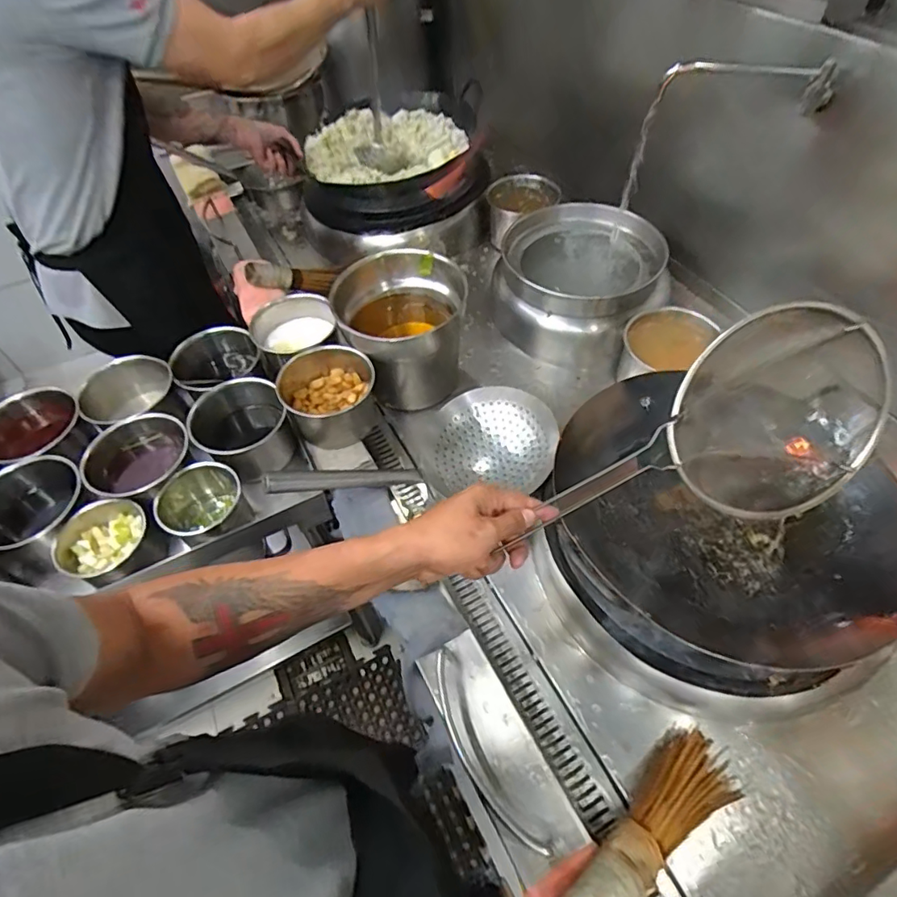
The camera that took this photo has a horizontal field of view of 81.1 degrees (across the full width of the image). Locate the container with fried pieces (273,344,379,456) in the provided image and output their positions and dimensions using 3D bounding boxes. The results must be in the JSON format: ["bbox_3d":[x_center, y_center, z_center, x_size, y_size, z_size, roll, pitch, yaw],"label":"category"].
[{"bbox_3d":[-0.201,-0.081,0.916,0.154,0.129,0.140,-1,53,1],"label":"container with fried pieces"}]

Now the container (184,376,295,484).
[{"bbox_3d":[-0.349,-0.030,0.893,0.145,0.107,0.157,-1,53,1],"label":"container"}]

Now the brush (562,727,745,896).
[{"bbox_3d":[0.214,0.419,0.563,0.300,0.046,0.081,-14,50,-38],"label":"brush"}]

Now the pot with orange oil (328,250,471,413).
[{"bbox_3d":[-0.079,-0.208,0.988,0.219,0.219,0.224,-1,53,1],"label":"pot with orange oil"}]

